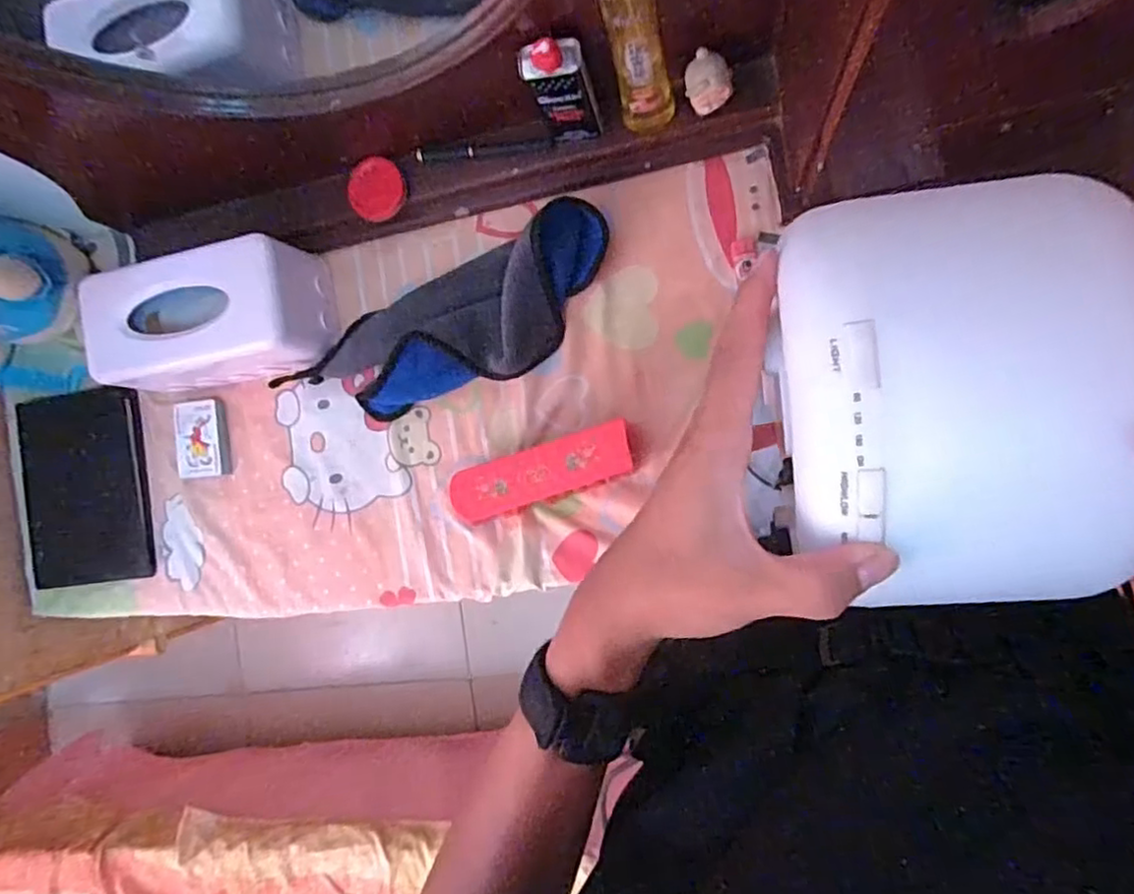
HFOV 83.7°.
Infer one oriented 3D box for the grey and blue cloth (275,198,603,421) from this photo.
[{"bbox_3d":[-0.116,-0.117,0.668,0.368,0.062,0.127,-25,85,12],"label":"grey and blue cloth"}]

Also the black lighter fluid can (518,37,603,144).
[{"bbox_3d":[-0.002,-0.312,0.573,0.055,0.151,0.033,-10,88,12],"label":"black lighter fluid can"}]

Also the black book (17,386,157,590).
[{"bbox_3d":[-0.612,0.052,0.804,0.166,0.017,0.240,-5,90,12],"label":"black book"}]

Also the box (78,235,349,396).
[{"bbox_3d":[-0.383,-0.138,0.683,0.243,0.124,0.123,-10,89,12],"label":"box"}]

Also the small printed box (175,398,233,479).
[{"bbox_3d":[-0.428,-0.010,0.742,0.061,0.017,0.089,-8,89,12],"label":"small printed box"}]

